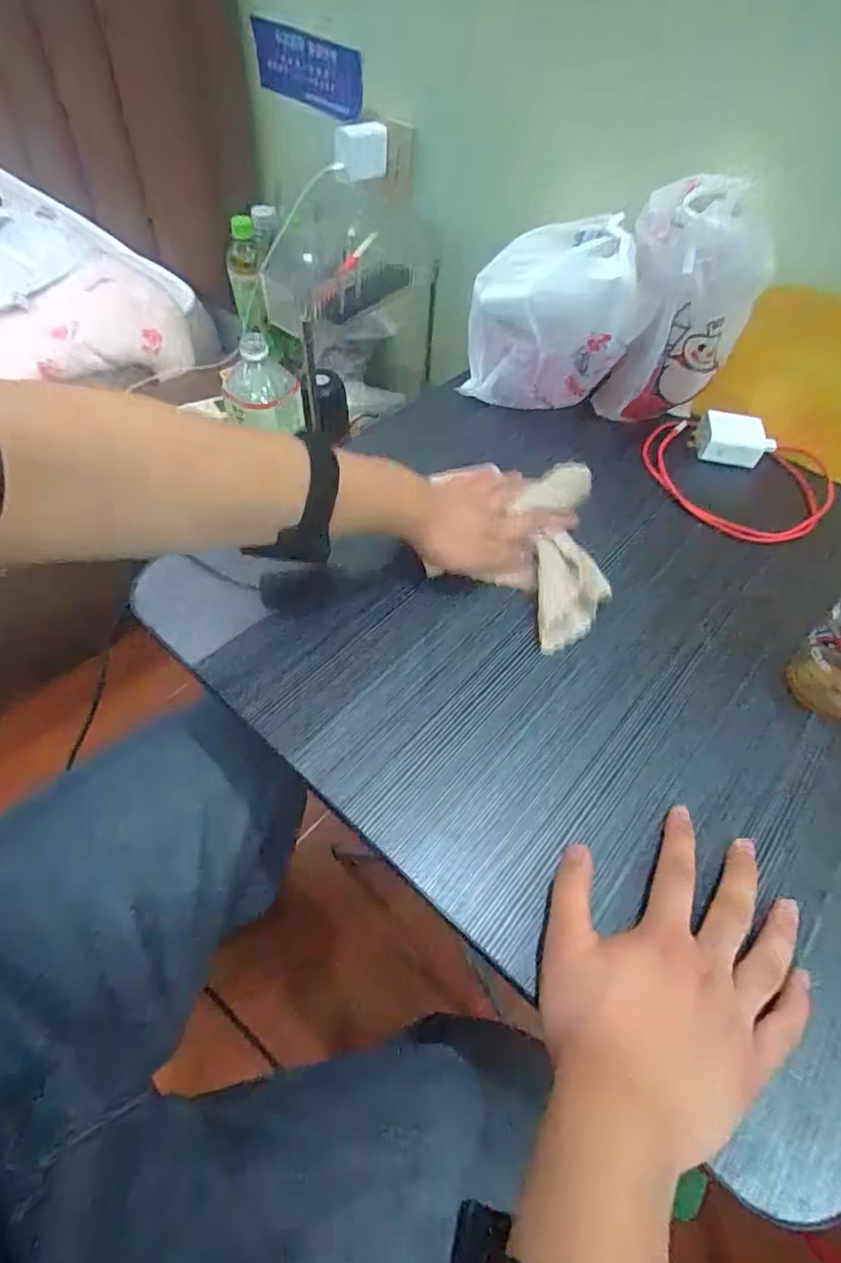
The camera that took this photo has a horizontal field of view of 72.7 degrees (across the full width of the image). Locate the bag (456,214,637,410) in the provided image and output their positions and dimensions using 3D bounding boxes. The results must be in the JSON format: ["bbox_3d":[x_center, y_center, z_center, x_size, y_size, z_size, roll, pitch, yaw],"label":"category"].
[{"bbox_3d":[0.136,-0.338,0.598,0.145,0.149,0.135,11,56,3],"label":"bag"}]

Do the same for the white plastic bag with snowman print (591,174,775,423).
[{"bbox_3d":[0.248,-0.297,0.547,0.113,0.200,0.070,9,55,1],"label":"white plastic bag with snowman print"}]

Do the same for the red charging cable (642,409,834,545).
[{"bbox_3d":[0.319,-0.166,0.579,0.177,0.030,0.157,27,58,13],"label":"red charging cable"}]

